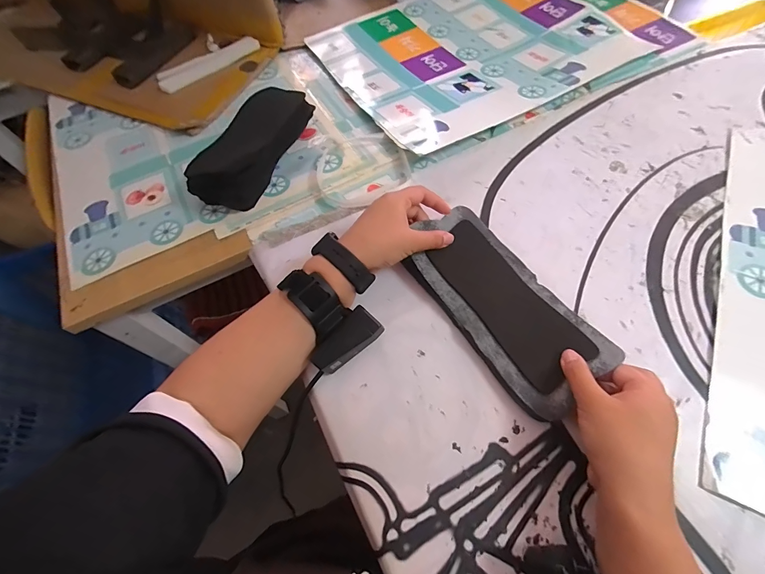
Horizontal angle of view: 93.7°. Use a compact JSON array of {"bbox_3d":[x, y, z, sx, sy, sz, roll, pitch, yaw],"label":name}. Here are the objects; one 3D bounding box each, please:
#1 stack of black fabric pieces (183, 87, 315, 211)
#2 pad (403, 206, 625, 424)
[{"bbox_3d":[-0.171,-0.189,0.475,0.081,0.067,0.182,19,65,12],"label":"stack of black fabric pieces"},{"bbox_3d":[0.119,0.012,0.363,0.106,0.029,0.217,-34,66,-14],"label":"pad"}]

